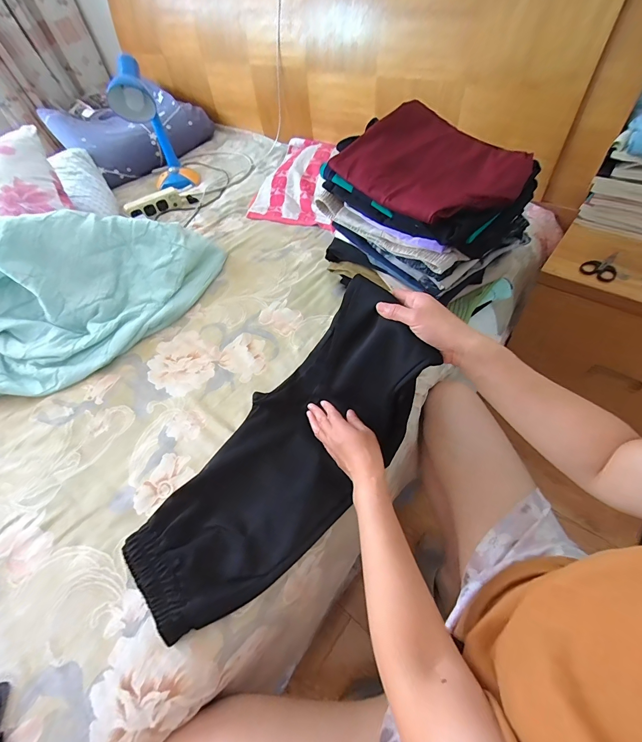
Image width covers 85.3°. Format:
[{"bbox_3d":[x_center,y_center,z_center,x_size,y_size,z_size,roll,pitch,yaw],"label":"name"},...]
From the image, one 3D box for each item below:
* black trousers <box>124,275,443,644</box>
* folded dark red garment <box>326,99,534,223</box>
[{"bbox_3d":[-0.054,0.118,0.535,0.234,0.150,0.510,37,84,25],"label":"black trousers"},{"bbox_3d":[0.184,-0.349,0.578,0.280,0.058,0.215,34,65,24],"label":"folded dark red garment"}]

